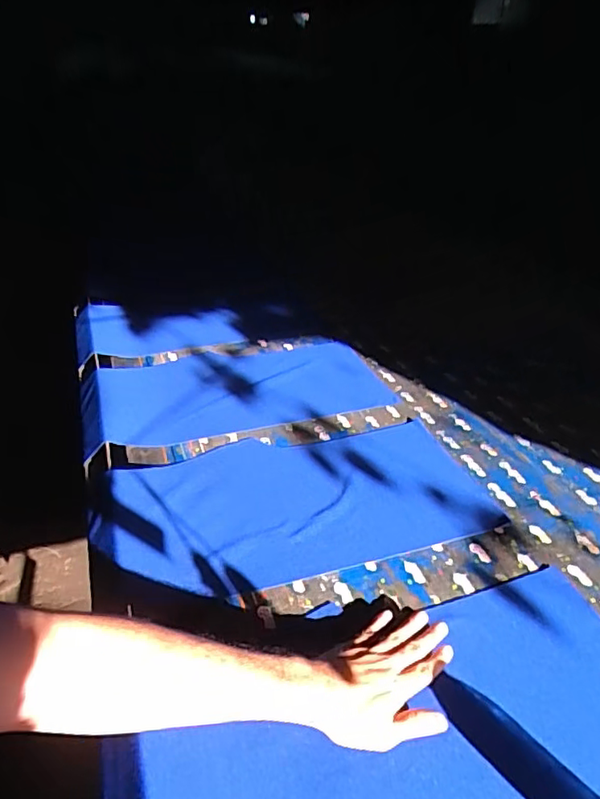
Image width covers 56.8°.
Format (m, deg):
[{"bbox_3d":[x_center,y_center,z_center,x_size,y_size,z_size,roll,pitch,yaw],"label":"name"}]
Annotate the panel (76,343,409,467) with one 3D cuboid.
[{"bbox_3d":[-0.128,-0.022,1.084,0.560,0.032,0.294,-7,29,-15],"label":"panel"}]

